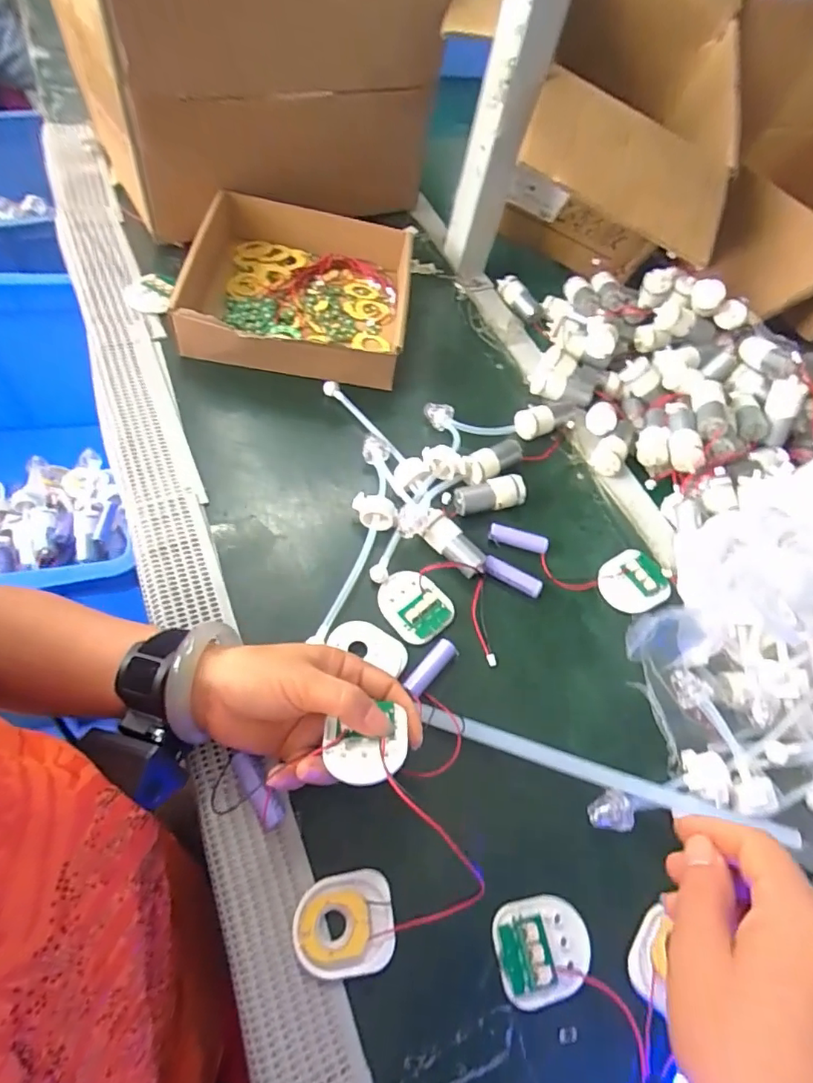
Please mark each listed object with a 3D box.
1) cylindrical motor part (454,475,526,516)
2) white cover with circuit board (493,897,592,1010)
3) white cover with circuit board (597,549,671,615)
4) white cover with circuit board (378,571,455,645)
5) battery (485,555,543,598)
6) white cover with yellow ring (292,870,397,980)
[{"bbox_3d":[0.075,-0.041,0.480,0.065,0.020,0.027,-4,60,-13],"label":"cylindrical motor part"},{"bbox_3d":[0.083,0.248,0.326,0.059,0.011,0.049,-9,61,-15],"label":"white cover with circuit board"},{"bbox_3d":[0.193,0.035,0.459,0.059,0.007,0.054,-19,65,-21],"label":"white cover with circuit board"},{"bbox_3d":[0.007,0.050,0.424,0.049,0.010,0.058,-36,72,-27],"label":"white cover with circuit board"},{"bbox_3d":[0.089,0.030,0.449,0.051,0.012,0.014,28,58,6],"label":"battery"},{"bbox_3d":[-0.037,0.226,0.316,0.057,0.016,0.049,-4,60,-13],"label":"white cover with yellow ring"}]

